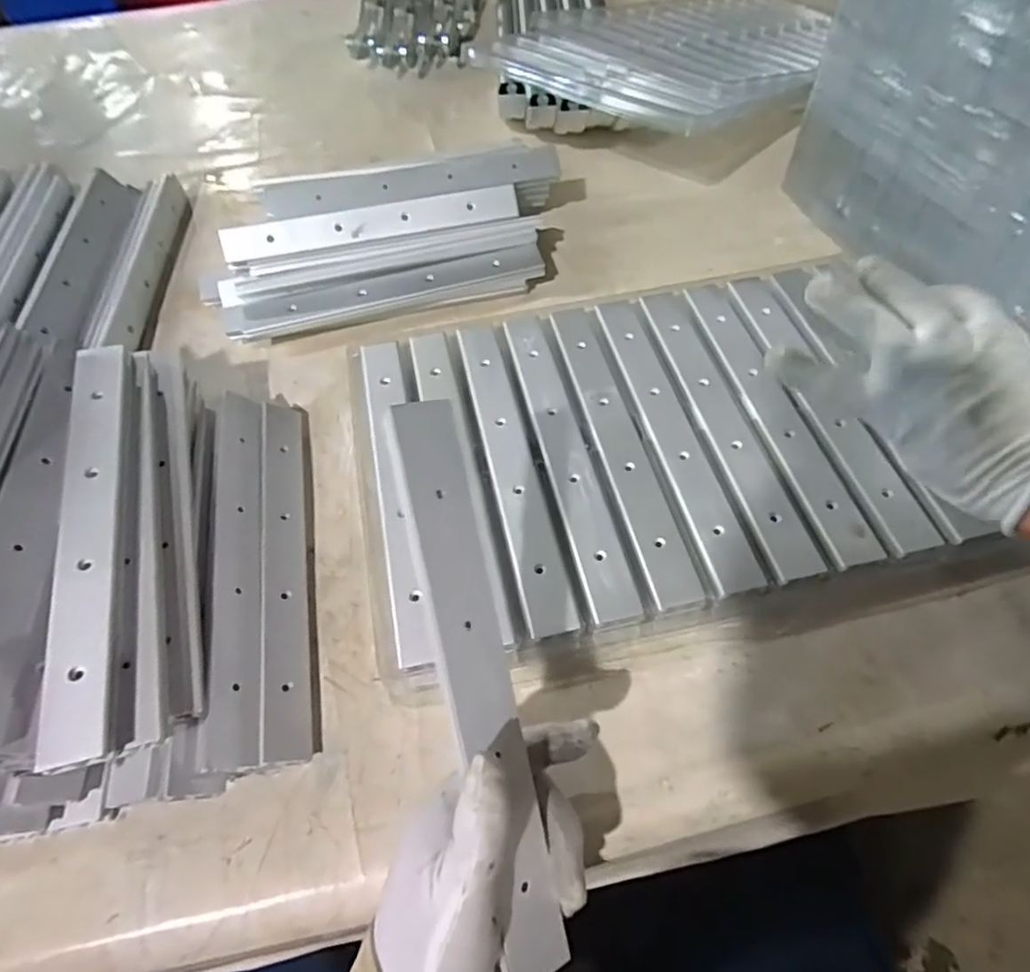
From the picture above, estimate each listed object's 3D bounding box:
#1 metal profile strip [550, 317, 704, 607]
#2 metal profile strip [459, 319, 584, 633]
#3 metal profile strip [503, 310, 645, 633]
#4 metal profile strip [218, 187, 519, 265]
[{"bbox_3d":[0.073,-0.035,0.436,0.034,0.005,0.256,-12,58,-4],"label":"metal profile strip"},{"bbox_3d":[-0.005,-0.018,0.429,0.034,0.007,0.256,-13,58,-4],"label":"metal profile strip"},{"bbox_3d":[0.035,-0.027,0.433,0.031,0.005,0.259,-12,58,-4],"label":"metal profile strip"},{"bbox_3d":[-0.129,-0.240,0.555,0.262,0.032,0.018,-14,20,-7],"label":"metal profile strip"}]

